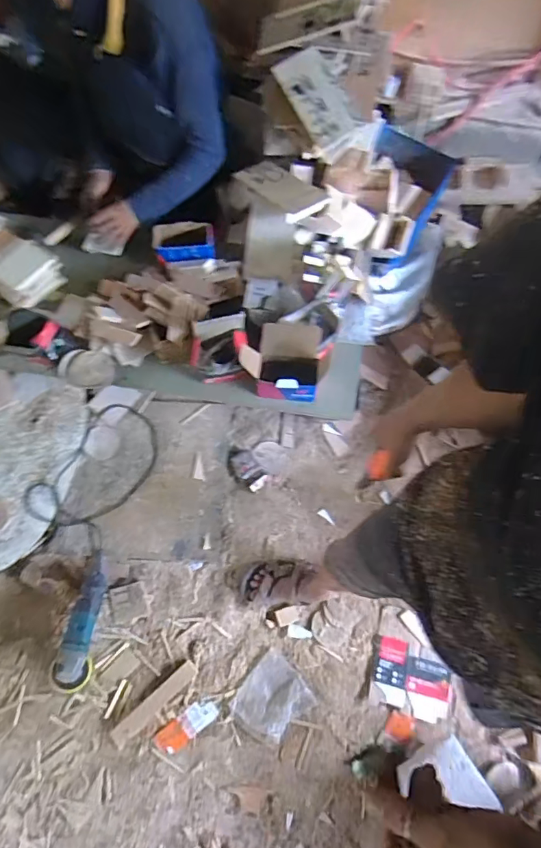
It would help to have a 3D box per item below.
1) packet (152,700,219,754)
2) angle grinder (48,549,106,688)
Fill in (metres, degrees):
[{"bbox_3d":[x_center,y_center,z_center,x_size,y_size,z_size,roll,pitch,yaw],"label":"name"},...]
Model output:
[{"bbox_3d":[-0.207,0.749,1.204,0.157,0.020,0.065,-35,76,-12],"label":"packet"},{"bbox_3d":[-0.472,0.492,1.247,0.084,0.089,0.302,10,72,2],"label":"angle grinder"}]

